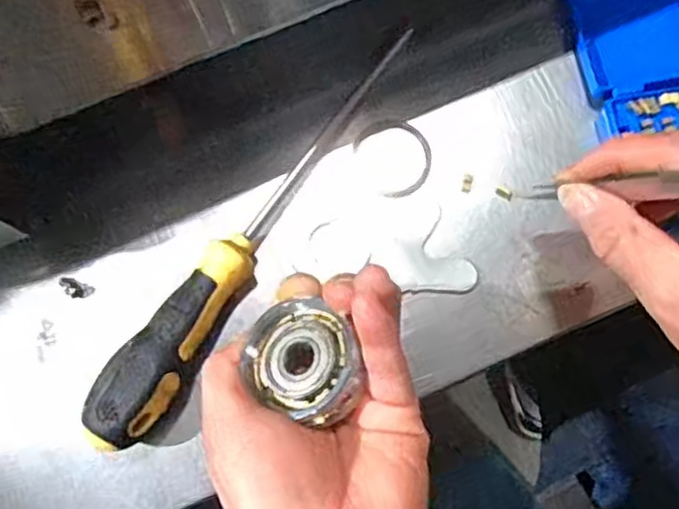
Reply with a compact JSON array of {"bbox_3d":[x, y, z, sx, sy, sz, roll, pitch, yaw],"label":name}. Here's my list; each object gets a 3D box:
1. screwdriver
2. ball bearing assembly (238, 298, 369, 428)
[{"bbox_3d":[-0.034,-0.014,0.324,0.030,0.029,0.244,35,80,7],"label":"screwdriver"},{"bbox_3d":[-0.014,0.040,0.257,0.039,0.016,0.048,-35,80,-7],"label":"ball bearing assembly"}]

